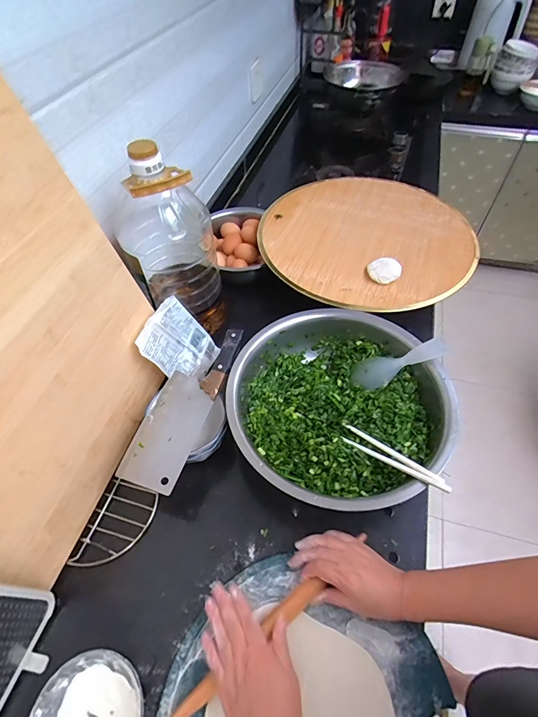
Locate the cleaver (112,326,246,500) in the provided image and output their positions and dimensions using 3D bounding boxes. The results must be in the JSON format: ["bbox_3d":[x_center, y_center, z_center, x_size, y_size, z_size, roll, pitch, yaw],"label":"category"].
[{"bbox_3d":[-0.130,0.062,0.569,0.086,0.028,0.278,16,56,13],"label":"cleaver"}]

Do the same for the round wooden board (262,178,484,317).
[{"bbox_3d":[0.204,-0.268,0.782,0.428,0.028,0.434,-1,53,1],"label":"round wooden board"}]

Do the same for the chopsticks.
[{"bbox_3d":[0.170,0.138,0.508,0.023,0.012,0.166,-39,41,-24],"label":"chopsticks"}]

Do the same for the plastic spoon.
[{"bbox_3d":[0.218,0.009,0.619,0.162,0.020,0.055,-28,45,32],"label":"plastic spoon"}]

